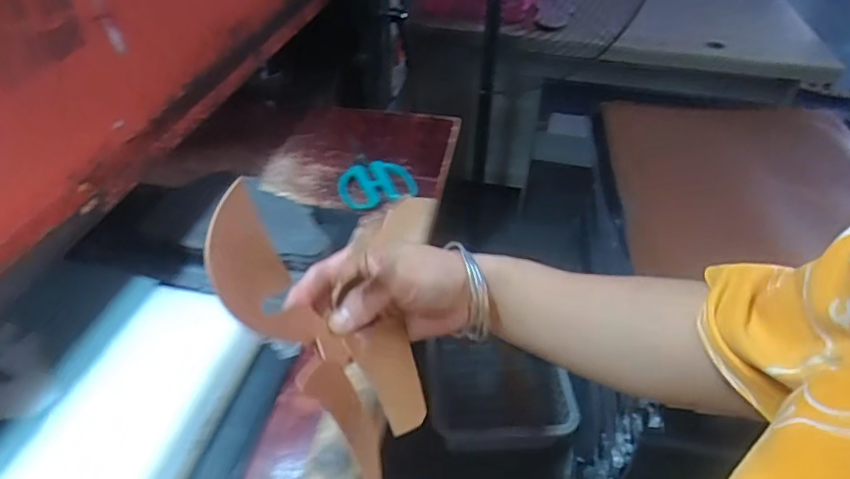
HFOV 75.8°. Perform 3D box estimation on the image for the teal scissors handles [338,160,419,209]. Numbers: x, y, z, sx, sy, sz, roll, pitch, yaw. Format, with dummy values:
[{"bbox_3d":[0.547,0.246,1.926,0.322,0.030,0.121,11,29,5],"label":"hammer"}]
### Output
[{"bbox_3d":[-0.056,-0.067,0.645,0.090,0.012,0.073,-5,40,-7],"label":"teal scissors handles"}]

